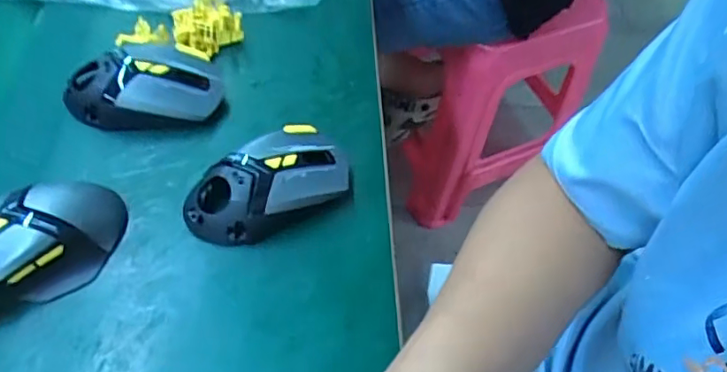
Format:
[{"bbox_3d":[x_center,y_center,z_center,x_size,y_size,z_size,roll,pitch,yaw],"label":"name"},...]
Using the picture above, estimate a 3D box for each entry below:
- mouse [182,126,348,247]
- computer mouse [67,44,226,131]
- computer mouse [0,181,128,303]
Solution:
[{"bbox_3d":[-0.068,-0.004,0.397,0.122,0.038,0.071,-21,61,-18],"label":"mouse"},{"bbox_3d":[-0.173,-0.081,0.435,0.117,0.037,0.065,0,57,-5],"label":"computer mouse"},{"bbox_3d":[-0.216,0.036,0.353,0.121,0.040,0.073,-25,63,-20],"label":"computer mouse"}]

